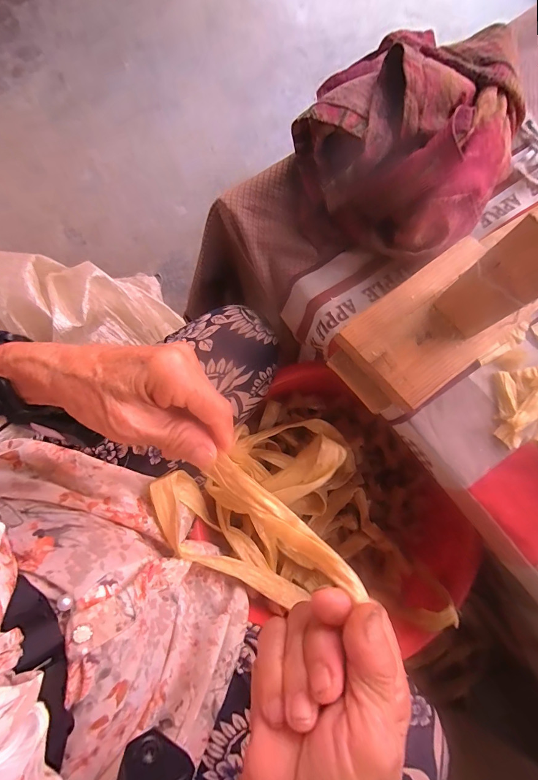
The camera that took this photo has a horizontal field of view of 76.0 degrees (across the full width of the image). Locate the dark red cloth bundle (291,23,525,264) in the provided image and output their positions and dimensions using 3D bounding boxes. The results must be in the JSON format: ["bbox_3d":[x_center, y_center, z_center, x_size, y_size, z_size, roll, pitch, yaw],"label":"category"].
[{"bbox_3d":[0.138,-0.234,0.314,0.168,0.107,0.208,35,79,7],"label":"dark red cloth bundle"}]

